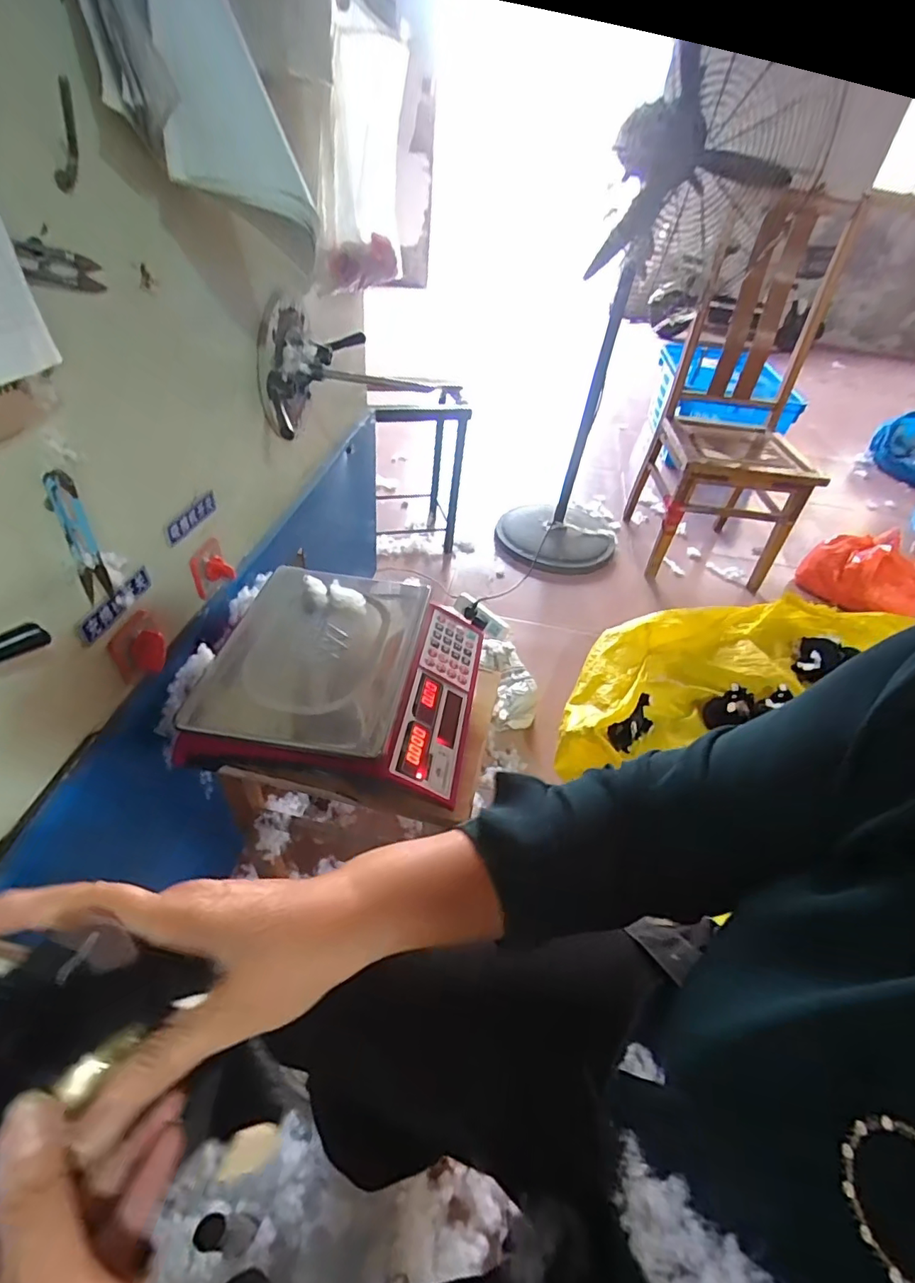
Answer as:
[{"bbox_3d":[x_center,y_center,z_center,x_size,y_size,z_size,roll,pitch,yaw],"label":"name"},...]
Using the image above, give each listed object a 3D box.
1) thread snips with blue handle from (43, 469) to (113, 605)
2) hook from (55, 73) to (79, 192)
[{"bbox_3d":[-0.321,-0.086,0.453,0.026,0.115,0.006,1,36,-4],"label":"thread snips with blue handle"},{"bbox_3d":[-0.273,-0.354,0.373,0.010,0.071,0.017,44,47,-5],"label":"hook"}]

